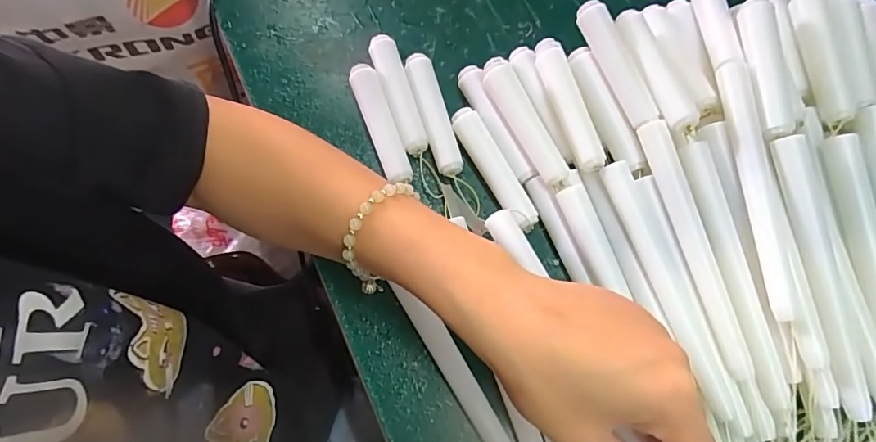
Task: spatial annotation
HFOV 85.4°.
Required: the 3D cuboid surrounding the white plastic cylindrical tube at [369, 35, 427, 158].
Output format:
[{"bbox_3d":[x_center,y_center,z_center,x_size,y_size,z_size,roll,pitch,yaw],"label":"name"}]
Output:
[{"bbox_3d":[-0.026,-0.088,0.328,0.019,0.014,0.092,-20,73,-6],"label":"white plastic cylindrical tube"}]

